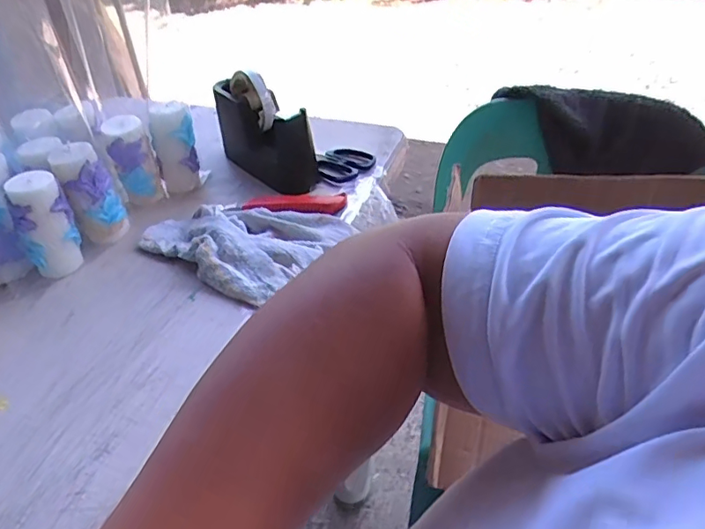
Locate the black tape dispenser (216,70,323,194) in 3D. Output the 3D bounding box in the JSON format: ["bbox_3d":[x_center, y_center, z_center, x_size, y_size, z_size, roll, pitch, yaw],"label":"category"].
[{"bbox_3d":[-0.118,-0.179,0.694,0.065,0.115,0.162,-26,44,-24],"label":"black tape dispenser"}]

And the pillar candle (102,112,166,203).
[{"bbox_3d":[-0.271,-0.125,0.661,0.045,0.107,0.040,-15,41,-12],"label":"pillar candle"}]

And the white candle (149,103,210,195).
[{"bbox_3d":[-0.225,-0.149,0.687,0.045,0.112,0.045,-4,39,0],"label":"white candle"}]

